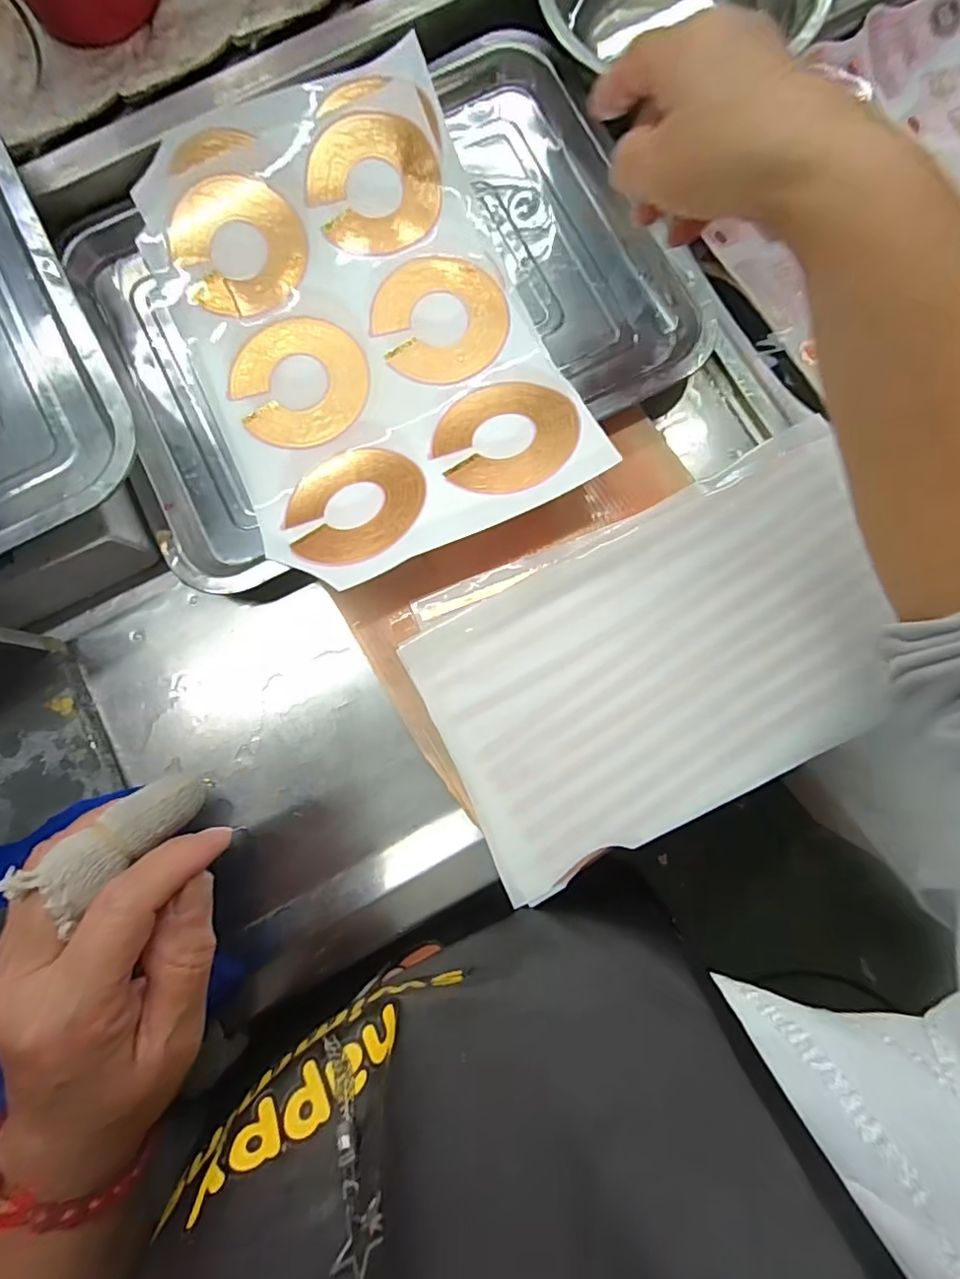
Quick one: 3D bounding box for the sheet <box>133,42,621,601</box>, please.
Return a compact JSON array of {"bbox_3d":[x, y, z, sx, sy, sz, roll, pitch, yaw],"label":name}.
[{"bbox_3d":[-0.071,-0.188,0.333,0.196,0.047,0.294,-25,86,-3],"label":"sheet"}]

